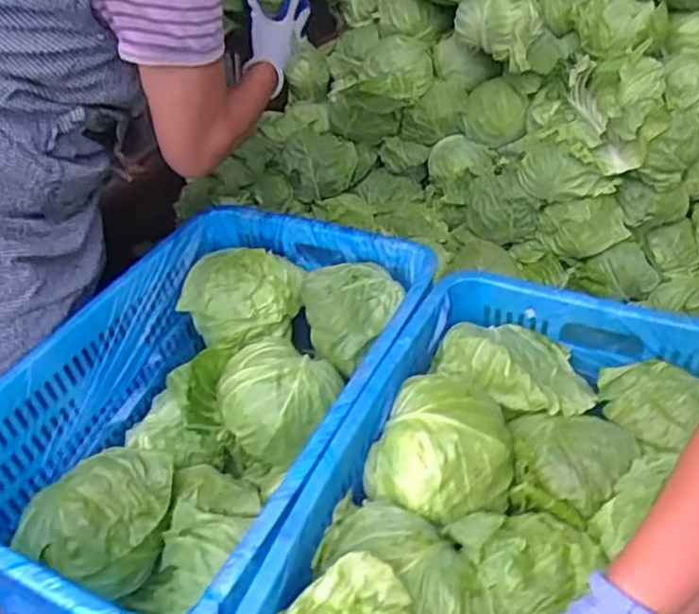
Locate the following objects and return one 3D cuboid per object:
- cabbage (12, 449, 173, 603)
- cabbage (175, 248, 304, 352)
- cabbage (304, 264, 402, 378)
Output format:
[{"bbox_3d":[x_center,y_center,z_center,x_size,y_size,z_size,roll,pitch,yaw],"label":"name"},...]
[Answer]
[{"bbox_3d":[-0.311,0.278,0.856,0.195,0.112,0.129,-32,48,-27],"label":"cabbage"},{"bbox_3d":[-0.161,-0.020,1.014,0.171,0.103,0.135,-34,48,-30],"label":"cabbage"},{"bbox_3d":[0.009,0.016,0.922,0.135,0.105,0.173,-11,42,-7],"label":"cabbage"}]

